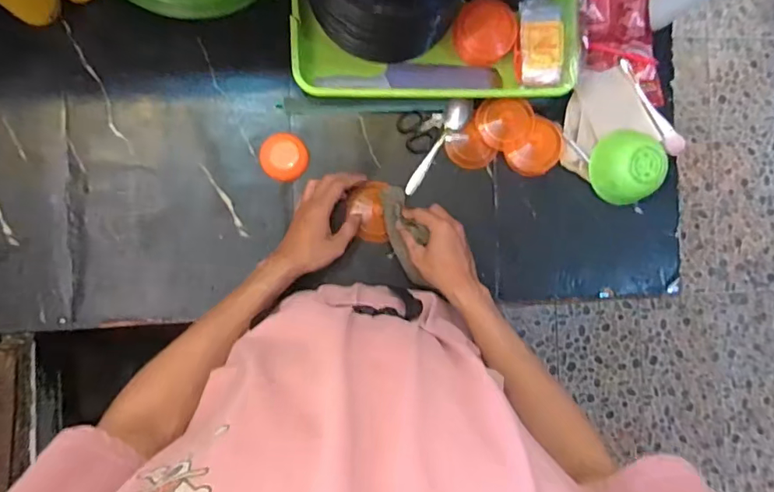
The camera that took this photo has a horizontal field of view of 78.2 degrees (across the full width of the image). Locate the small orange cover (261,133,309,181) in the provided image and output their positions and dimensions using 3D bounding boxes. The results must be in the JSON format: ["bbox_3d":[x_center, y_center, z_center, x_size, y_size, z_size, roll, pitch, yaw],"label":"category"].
[{"bbox_3d":[-0.143,-0.124,0.665,0.065,0.021,0.064,10,89,-7],"label":"small orange cover"}]

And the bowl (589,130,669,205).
[{"bbox_3d":[0.349,-0.110,0.696,0.089,0.066,0.093,0,91,-7],"label":"bowl"}]

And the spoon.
[{"bbox_3d":[0.072,-0.144,0.691,0.037,0.014,0.155,32,87,-6],"label":"spoon"}]

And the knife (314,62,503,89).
[{"bbox_3d":[0.037,-0.246,0.682,0.266,0.021,0.043,-4,91,-7],"label":"knife"}]

